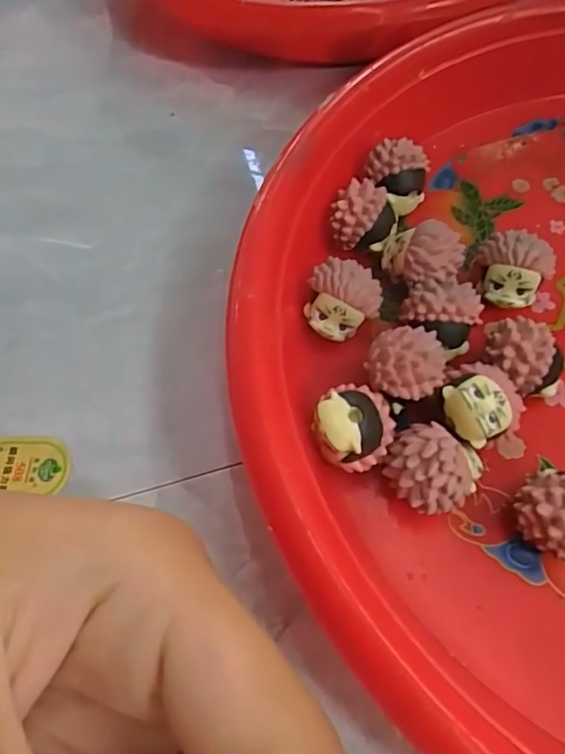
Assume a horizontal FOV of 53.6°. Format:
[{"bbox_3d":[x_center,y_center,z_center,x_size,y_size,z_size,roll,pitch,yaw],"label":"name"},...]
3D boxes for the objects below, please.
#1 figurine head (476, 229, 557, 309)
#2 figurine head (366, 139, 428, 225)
[{"bbox_3d":[0.062,-0.028,0.153,0.018,0.019,0.014,35,68,19],"label":"figurine head"},{"bbox_3d":[0.035,-0.060,0.170,0.018,0.019,0.016,-39,67,-18],"label":"figurine head"}]

